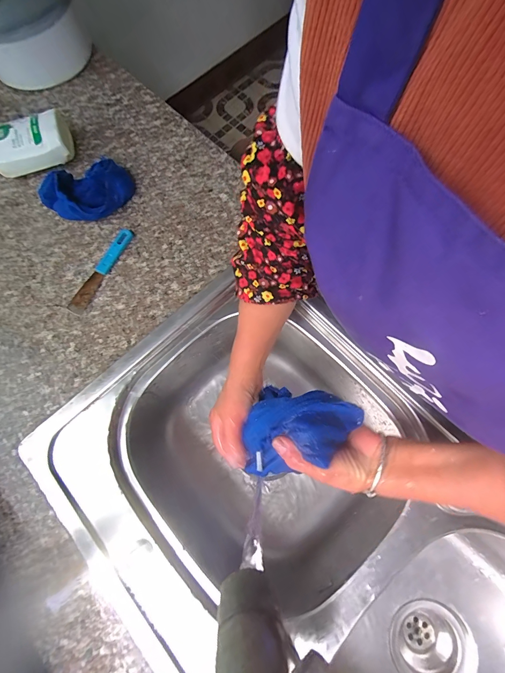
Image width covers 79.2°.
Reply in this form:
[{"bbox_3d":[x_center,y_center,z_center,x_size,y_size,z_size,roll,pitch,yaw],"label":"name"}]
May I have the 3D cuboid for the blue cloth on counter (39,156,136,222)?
[{"bbox_3d":[-0.242,-0.222,0.446,0.093,0.053,0.115,30,75,9],"label":"blue cloth on counter"}]

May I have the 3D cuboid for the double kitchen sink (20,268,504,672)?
[{"bbox_3d":[0.124,0.294,0.381,0.375,0.198,0.760,-43,76,-10],"label":"double kitchen sink"}]

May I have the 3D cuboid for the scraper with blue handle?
[{"bbox_3d":[-0.210,-0.093,0.423,0.023,0.008,0.137,25,74,8],"label":"scraper with blue handle"}]

